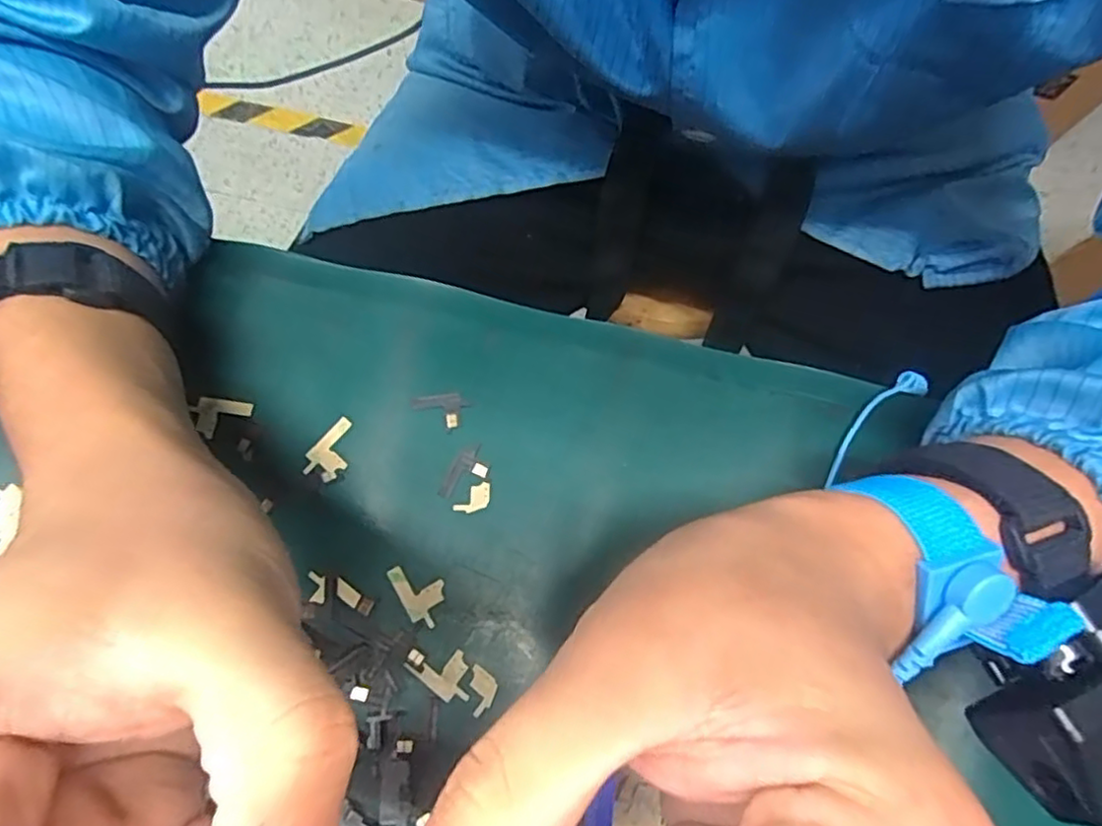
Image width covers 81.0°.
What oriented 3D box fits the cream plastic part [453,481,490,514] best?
[{"bbox_3d":[-0.032,0.035,0.262,0.016,0.004,0.010,-23,77,-7],"label":"cream plastic part"}]

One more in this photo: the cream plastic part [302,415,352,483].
[{"bbox_3d":[-0.090,0.015,0.265,0.016,0.004,0.027,39,78,9],"label":"cream plastic part"}]

